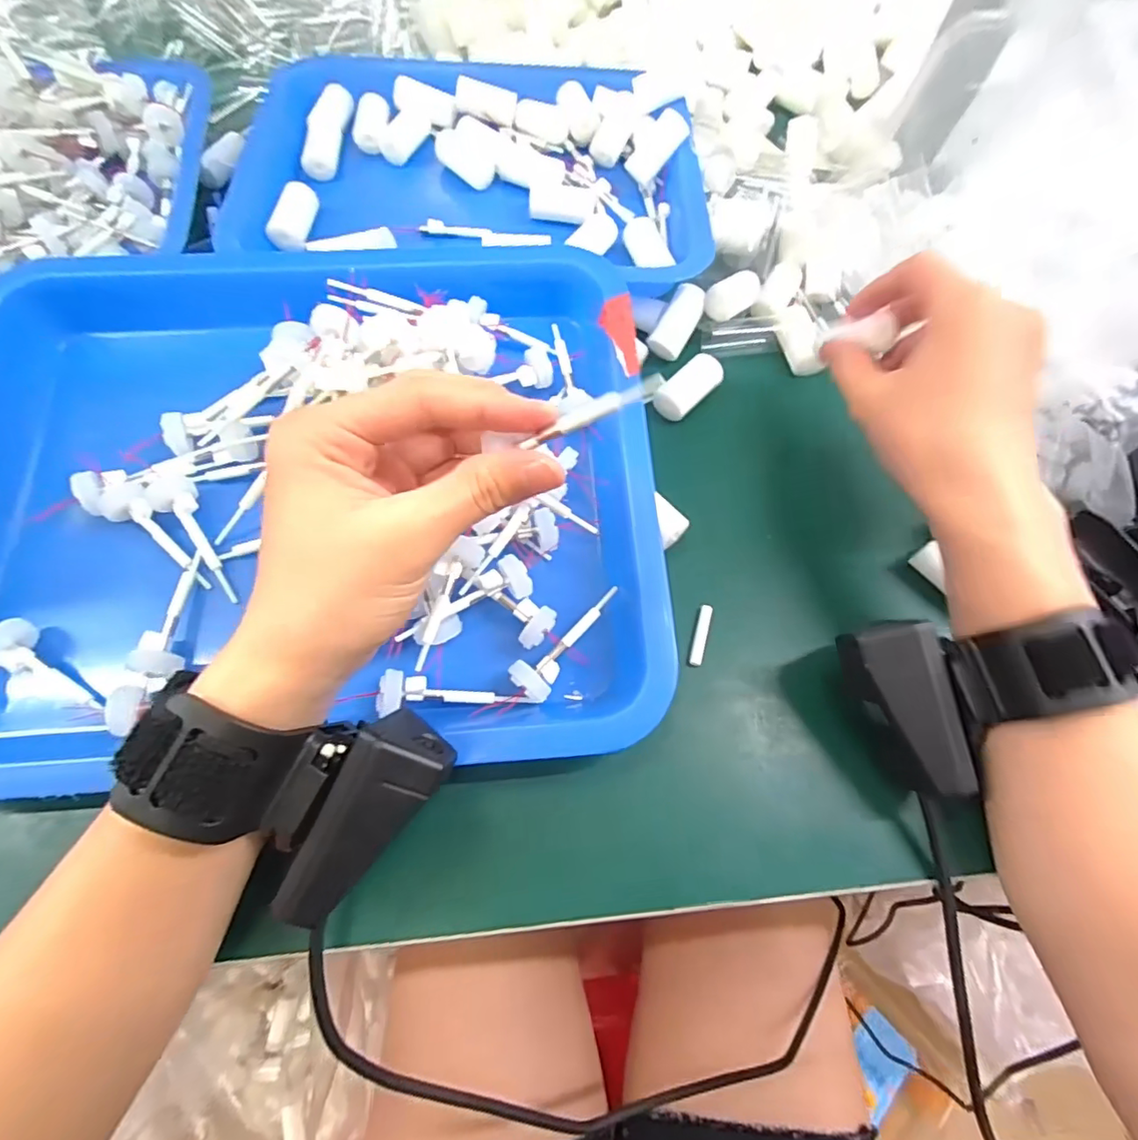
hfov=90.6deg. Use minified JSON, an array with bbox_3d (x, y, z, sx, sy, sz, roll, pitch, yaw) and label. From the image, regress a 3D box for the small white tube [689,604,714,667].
[{"bbox_3d":[0.064,0.031,0.272,0.006,0.004,0.031,16,66,5],"label":"small white tube"}]

